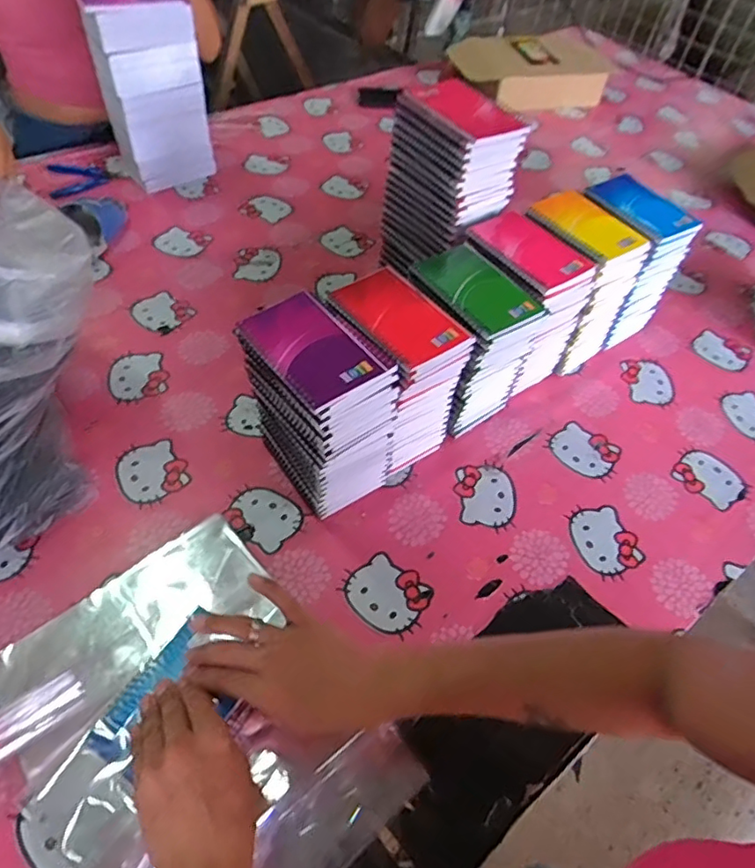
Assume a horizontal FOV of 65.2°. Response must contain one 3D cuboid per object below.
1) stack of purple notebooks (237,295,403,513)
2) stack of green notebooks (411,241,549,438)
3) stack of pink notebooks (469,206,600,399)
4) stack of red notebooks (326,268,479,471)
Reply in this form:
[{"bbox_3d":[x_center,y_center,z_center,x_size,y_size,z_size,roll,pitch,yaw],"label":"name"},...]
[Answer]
[{"bbox_3d":[-0.056,-0.024,0.617,0.104,0.204,0.135,-32,62,-27],"label":"stack of purple notebooks"},{"bbox_3d":[0.106,-0.101,0.702,0.109,0.191,0.125,-30,61,-26],"label":"stack of green notebooks"},{"bbox_3d":[0.165,-0.167,0.754,0.107,0.180,0.162,-30,61,-26],"label":"stack of pink notebooks"},{"bbox_3d":[0.018,-0.065,0.663,0.101,0.195,0.128,-29,60,-25],"label":"stack of red notebooks"}]

